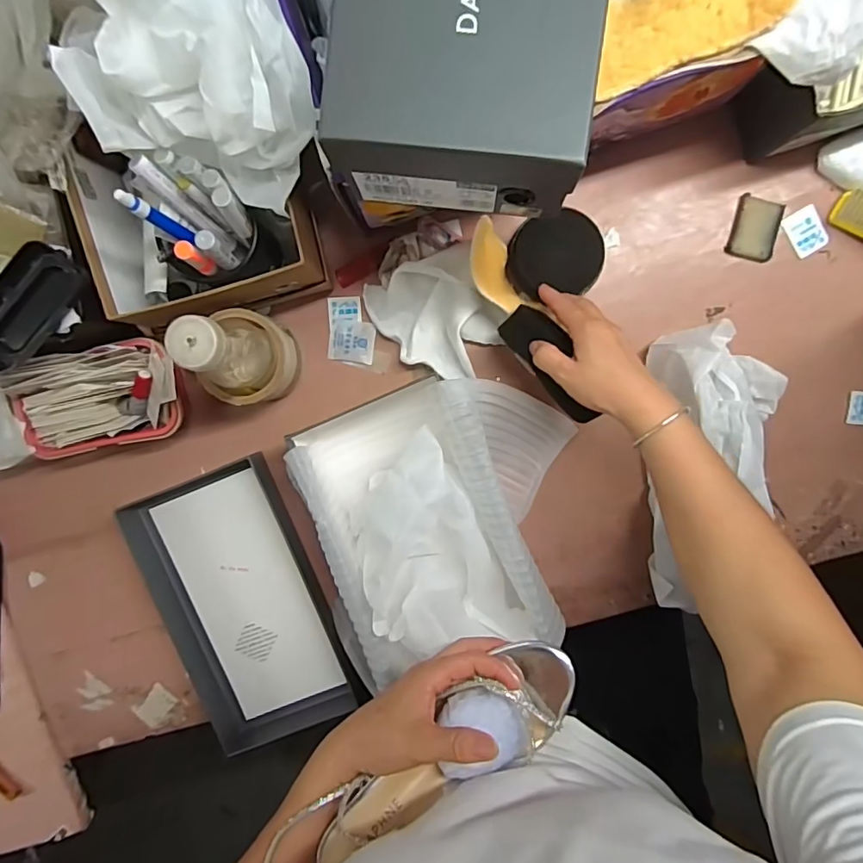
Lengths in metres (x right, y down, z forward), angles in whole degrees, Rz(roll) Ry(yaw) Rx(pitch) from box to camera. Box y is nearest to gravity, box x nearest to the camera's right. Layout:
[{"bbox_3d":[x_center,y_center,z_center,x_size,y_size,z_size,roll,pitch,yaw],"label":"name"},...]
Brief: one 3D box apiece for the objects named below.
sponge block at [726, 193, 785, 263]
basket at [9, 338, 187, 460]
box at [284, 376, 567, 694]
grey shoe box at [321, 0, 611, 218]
[{"bbox_3d":[0.341,-0.212,0.537,0.049,0.007,0.061,14,97,-1],"label":"sponge block"},{"bbox_3d":[-0.330,-0.033,0.526,0.177,0.072,0.102,-9,96,2],"label":"basket"},{"bbox_3d":[-0.006,0.101,0.509,0.185,0.124,0.258,-20,96,3],"label":"box"},{"bbox_3d":[0.030,-0.311,0.323,0.159,0.080,0.301,7,97,0],"label":"grey shoe box"}]

